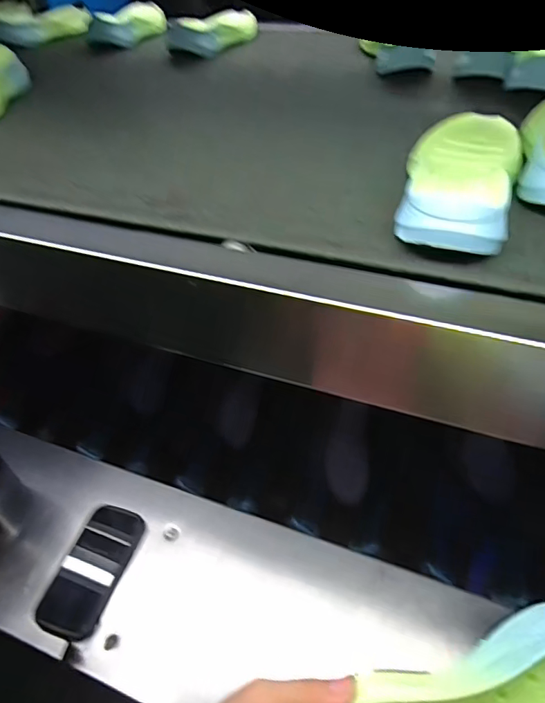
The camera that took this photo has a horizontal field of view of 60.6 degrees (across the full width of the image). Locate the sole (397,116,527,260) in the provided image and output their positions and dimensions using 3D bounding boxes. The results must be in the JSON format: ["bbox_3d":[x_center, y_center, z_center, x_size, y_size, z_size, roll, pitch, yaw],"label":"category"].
[{"bbox_3d":[0.166,-0.162,0.407,0.090,0.035,0.228,16,53,18],"label":"sole"}]

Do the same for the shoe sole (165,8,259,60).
[{"bbox_3d":[-0.086,-0.585,0.839,0.104,0.044,0.233,19,54,20],"label":"shoe sole"}]

